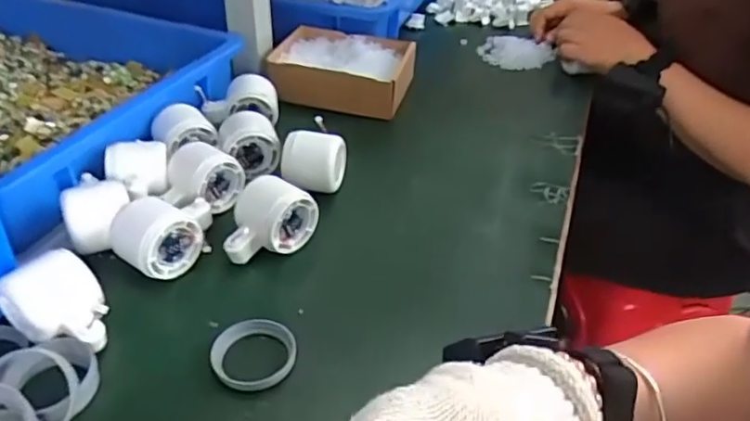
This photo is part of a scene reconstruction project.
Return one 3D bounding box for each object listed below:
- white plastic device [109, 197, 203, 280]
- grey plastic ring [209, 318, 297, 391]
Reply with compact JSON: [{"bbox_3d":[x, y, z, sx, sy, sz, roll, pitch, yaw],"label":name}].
[{"bbox_3d":[-0.187,0.021,0.506,0.064,0.046,0.058,25,40,25],"label":"white plastic device"},{"bbox_3d":[-0.089,0.104,0.435,0.061,0.010,0.058,0,40,0],"label":"grey plastic ring"}]

